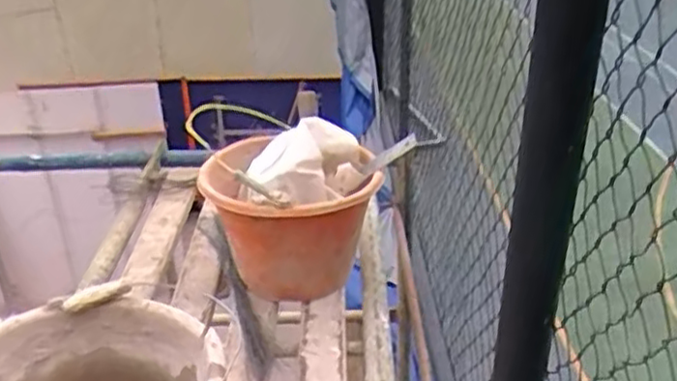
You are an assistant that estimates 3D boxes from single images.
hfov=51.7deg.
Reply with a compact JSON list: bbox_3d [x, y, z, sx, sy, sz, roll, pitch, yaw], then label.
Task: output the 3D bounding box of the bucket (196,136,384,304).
[{"bbox_3d":[-0.082,0.034,1.156,0.265,0.215,0.218,22,37,36],"label":"bucket"}]

